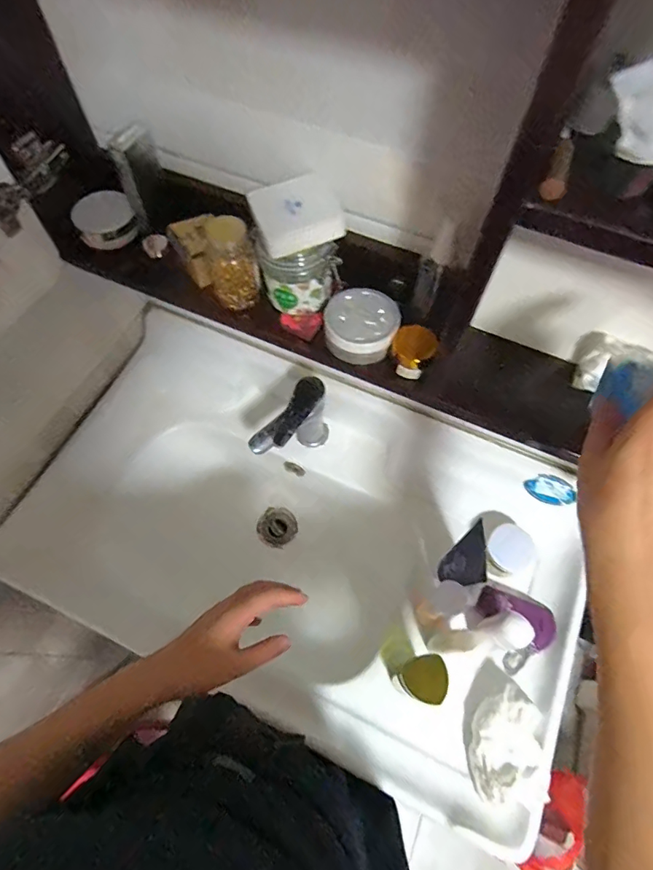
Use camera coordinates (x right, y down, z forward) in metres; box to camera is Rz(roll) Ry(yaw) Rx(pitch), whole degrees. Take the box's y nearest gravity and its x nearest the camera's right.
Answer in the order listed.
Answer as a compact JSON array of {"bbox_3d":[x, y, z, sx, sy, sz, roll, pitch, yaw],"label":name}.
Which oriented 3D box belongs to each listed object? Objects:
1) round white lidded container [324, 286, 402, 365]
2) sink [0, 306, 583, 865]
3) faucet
[{"bbox_3d":[0.036,-0.112,0.497,0.073,0.040,0.075,0,64,-1],"label":"round white lidded container"},{"bbox_3d":[-0.035,0.150,0.711,0.778,0.187,0.475,22,65,10],"label":"sink"},{"bbox_3d":[-0.048,-0.006,0.715,0.049,0.169,0.138,40,70,17],"label":"faucet"}]

